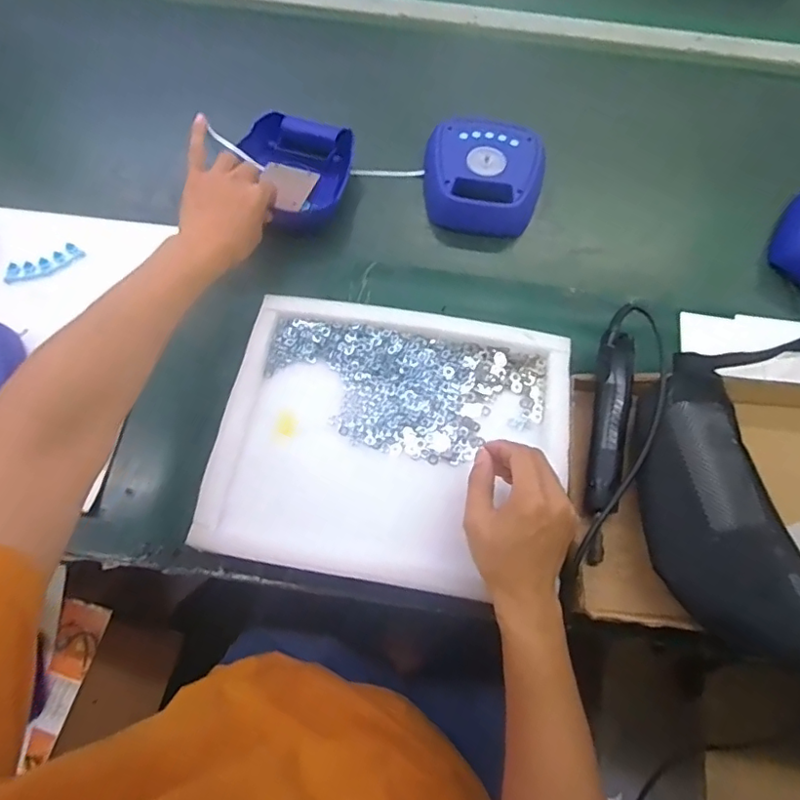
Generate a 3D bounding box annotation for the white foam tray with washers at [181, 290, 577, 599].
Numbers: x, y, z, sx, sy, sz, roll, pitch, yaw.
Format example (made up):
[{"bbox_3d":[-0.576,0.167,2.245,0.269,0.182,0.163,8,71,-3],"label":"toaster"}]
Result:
[{"bbox_3d":[-0.005,0.043,0.579,0.352,0.042,0.290,10,66,3],"label":"white foam tray with washers"}]

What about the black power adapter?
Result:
[{"bbox_3d":[0.225,0.020,0.574,0.037,0.030,0.194,12,67,4],"label":"black power adapter"}]

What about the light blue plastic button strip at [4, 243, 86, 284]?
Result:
[{"bbox_3d":[-0.445,-0.170,0.680,0.092,0.010,0.031,-29,70,-13],"label":"light blue plastic button strip"}]

